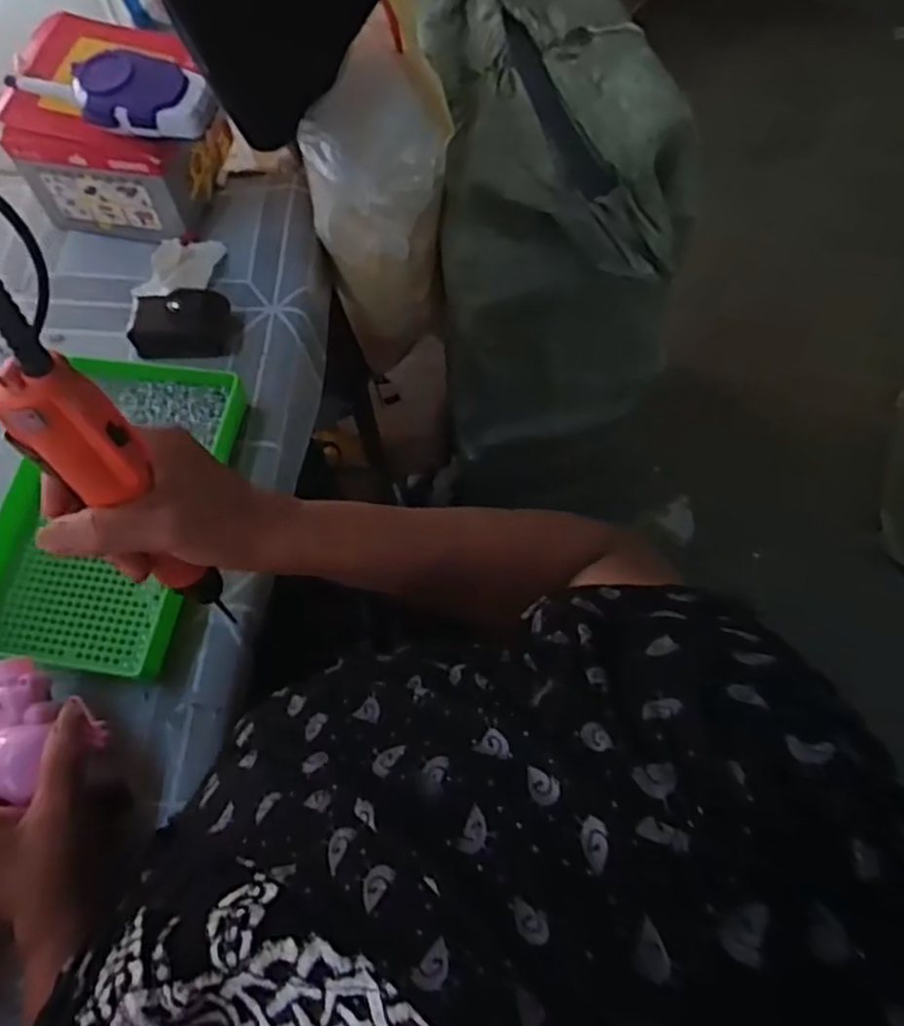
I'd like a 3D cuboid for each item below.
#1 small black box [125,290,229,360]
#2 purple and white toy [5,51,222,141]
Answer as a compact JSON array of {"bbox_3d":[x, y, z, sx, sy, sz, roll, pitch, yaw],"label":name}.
[{"bbox_3d":[-0.233,-0.159,0.624,0.081,0.040,0.047,-4,67,-1],"label":"small black box"},{"bbox_3d":[-0.278,-0.339,0.593,0.174,0.029,0.058,6,67,3],"label":"purple and white toy"}]

